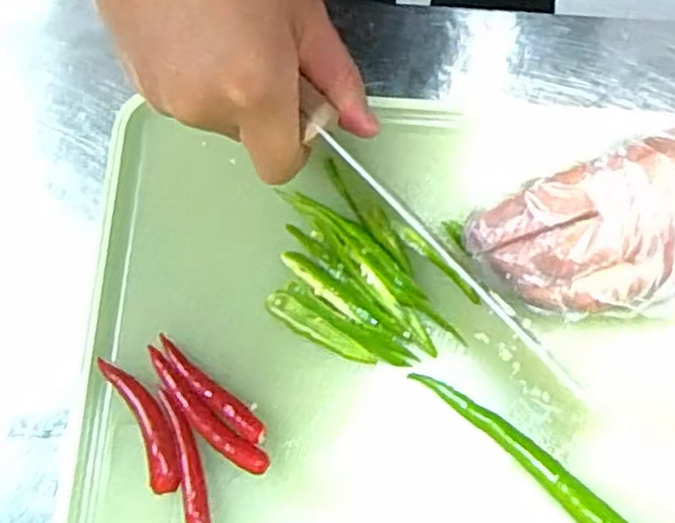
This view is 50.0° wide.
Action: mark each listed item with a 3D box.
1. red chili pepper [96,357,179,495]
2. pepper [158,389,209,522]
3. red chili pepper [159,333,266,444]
[{"bbox_3d":[-0.089,0.073,0.332,0.017,0.010,0.068,-28,77,-5],"label":"red chili pepper"},{"bbox_3d":[-0.067,0.097,0.326,0.013,0.007,0.078,-13,76,-1],"label":"pepper"},{"bbox_3d":[-0.060,0.059,0.335,0.068,0.011,0.010,40,81,11],"label":"red chili pepper"}]

